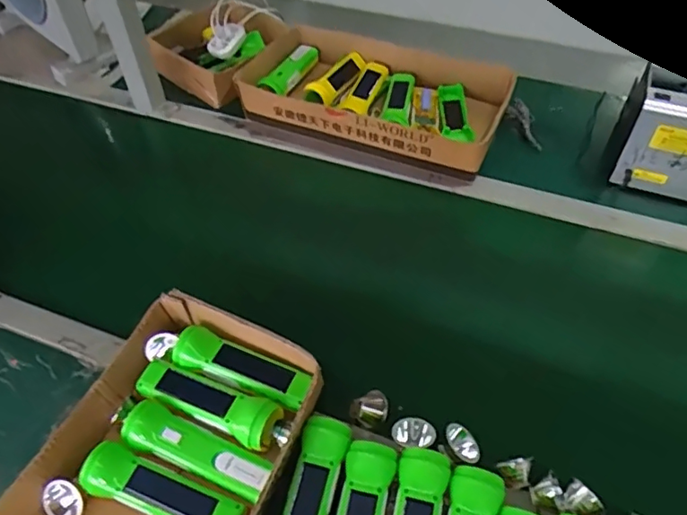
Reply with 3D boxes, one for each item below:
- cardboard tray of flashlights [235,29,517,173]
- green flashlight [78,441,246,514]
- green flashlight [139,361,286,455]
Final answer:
[{"bbox_3d":[0.062,-0.290,0.958,0.433,0.074,0.272,18,55,17],"label":"cardboard tray of flashlights"},{"bbox_3d":[-0.178,0.240,0.557,0.161,0.054,0.045,15,54,15],"label":"green flashlight"},{"bbox_3d":[-0.147,0.152,0.596,0.162,0.040,0.045,20,55,18],"label":"green flashlight"}]

